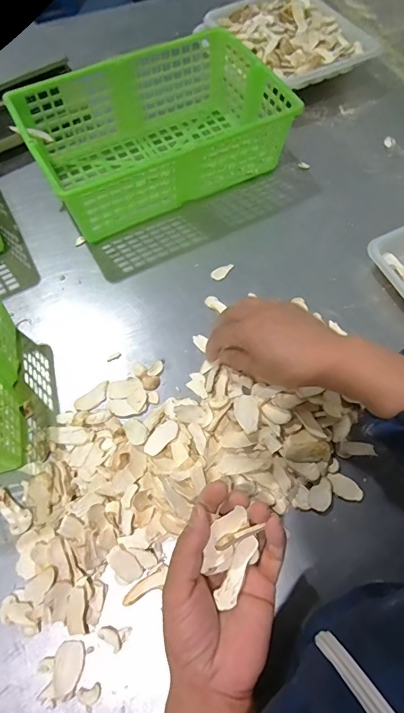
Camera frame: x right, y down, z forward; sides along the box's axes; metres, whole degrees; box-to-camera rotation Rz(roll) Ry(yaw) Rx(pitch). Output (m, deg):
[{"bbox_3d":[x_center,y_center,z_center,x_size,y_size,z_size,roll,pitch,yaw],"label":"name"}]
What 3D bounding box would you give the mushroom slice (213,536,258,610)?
[{"bbox_3d":[0.028,0.168,0.315,0.015,0.005,0.054,25,79,12],"label":"mushroom slice"}]

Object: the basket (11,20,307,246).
[{"bbox_3d":[-0.064,-0.314,0.568,0.335,0.105,0.213,-27,67,-12],"label":"basket"}]

